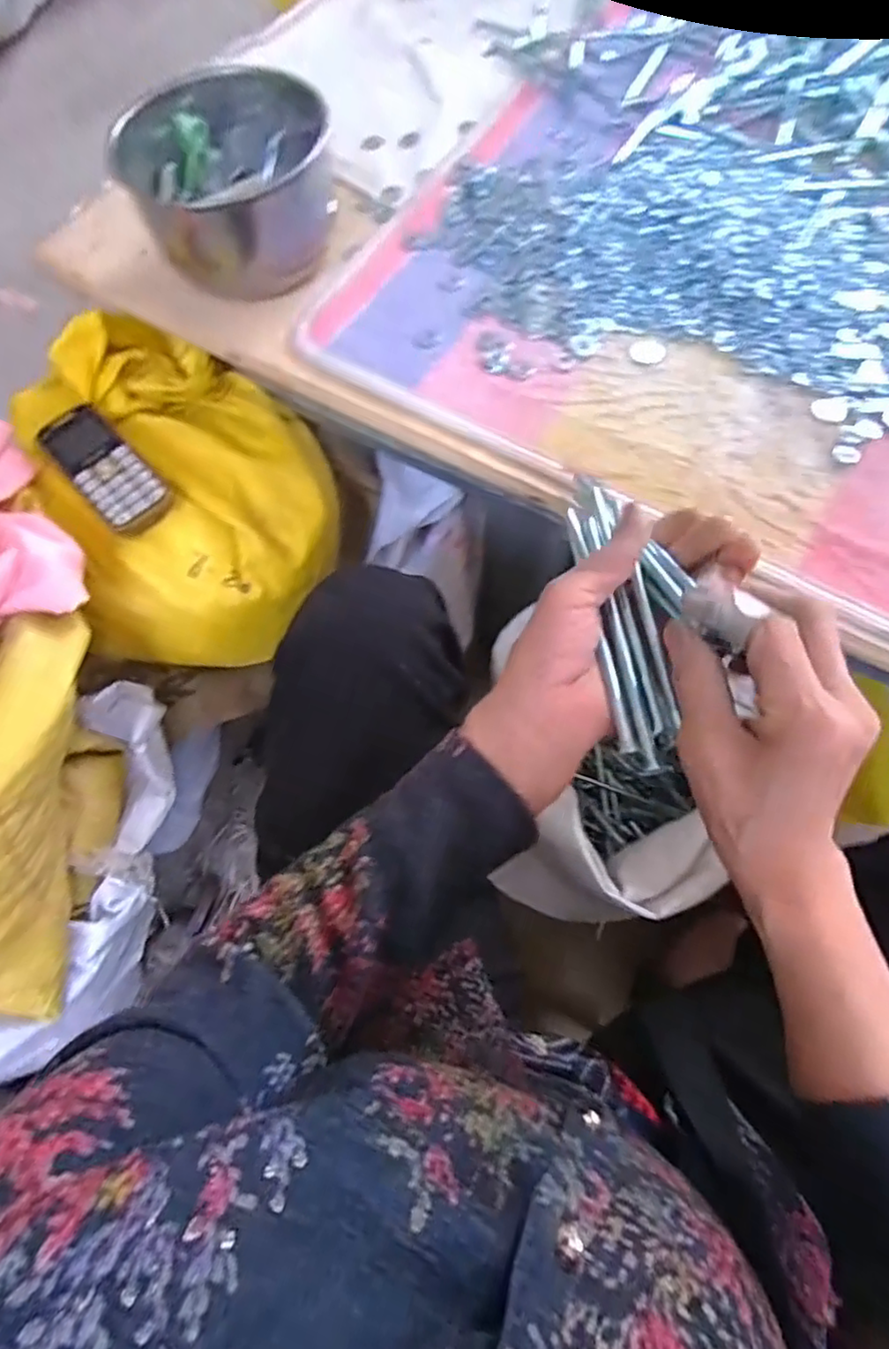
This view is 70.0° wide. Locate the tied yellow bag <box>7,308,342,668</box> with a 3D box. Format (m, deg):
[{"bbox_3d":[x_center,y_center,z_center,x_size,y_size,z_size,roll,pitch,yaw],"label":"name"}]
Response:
[{"bbox_3d":[-0.222,-0.160,0.554,0.231,0.137,0.279,-19,69,-5],"label":"tied yellow bag"}]

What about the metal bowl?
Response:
[{"bbox_3d":[-0.174,-0.407,0.524,0.157,0.104,0.157,-1,69,2],"label":"metal bowl"}]

